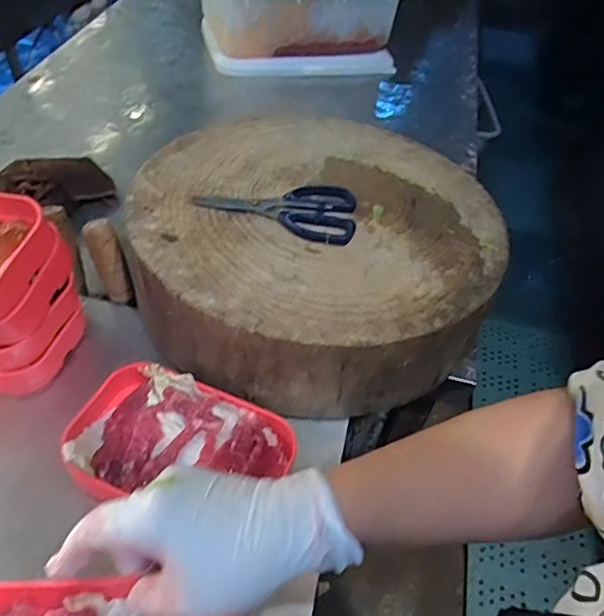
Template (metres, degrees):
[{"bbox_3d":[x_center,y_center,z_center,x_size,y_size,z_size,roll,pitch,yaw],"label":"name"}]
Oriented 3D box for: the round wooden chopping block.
[{"bbox_3d":[0.015,-0.075,0.642,0.387,0.096,0.390,3,46,-3],"label":"round wooden chopping block"}]

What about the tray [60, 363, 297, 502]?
[{"bbox_3d":[-0.109,0.125,0.499,0.180,0.037,0.123,19,48,12],"label":"tray"}]

